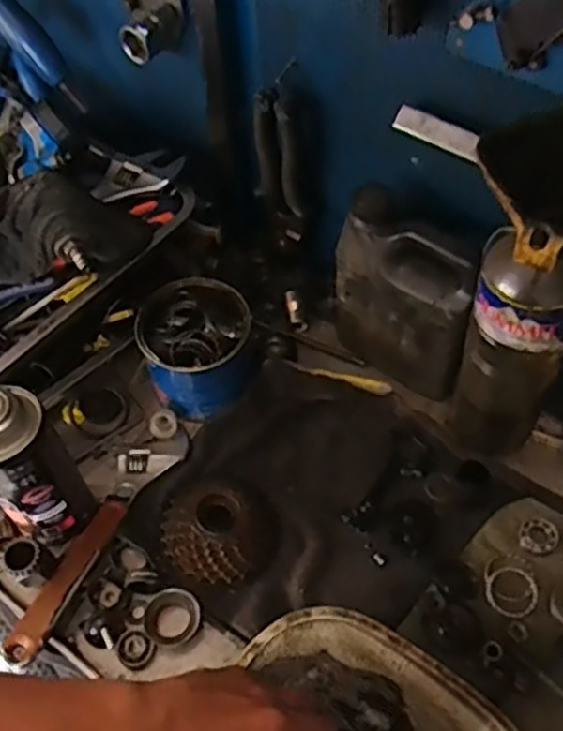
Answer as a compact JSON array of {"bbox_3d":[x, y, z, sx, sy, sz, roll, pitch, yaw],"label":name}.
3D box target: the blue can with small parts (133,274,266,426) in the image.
[{"bbox_3d":[-0.074,-0.017,0.676,0.103,0.094,0.101,-1,54,2],"label":"blue can with small parts"}]

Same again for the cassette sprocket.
[{"bbox_3d":[-0.052,0.135,0.609,0.091,0.034,0.087,-1,54,2],"label":"cassette sprocket"}]

